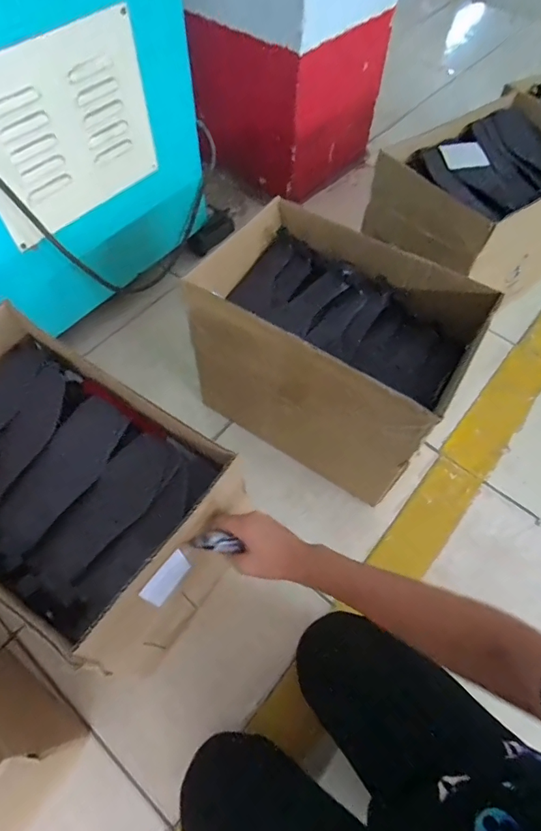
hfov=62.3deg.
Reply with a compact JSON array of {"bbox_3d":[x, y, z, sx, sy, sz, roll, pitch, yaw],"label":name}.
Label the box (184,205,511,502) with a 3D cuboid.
[{"bbox_3d":[0.100,-0.130,0.875,0.482,0.313,0.317,29,63,15],"label":"box"}]

